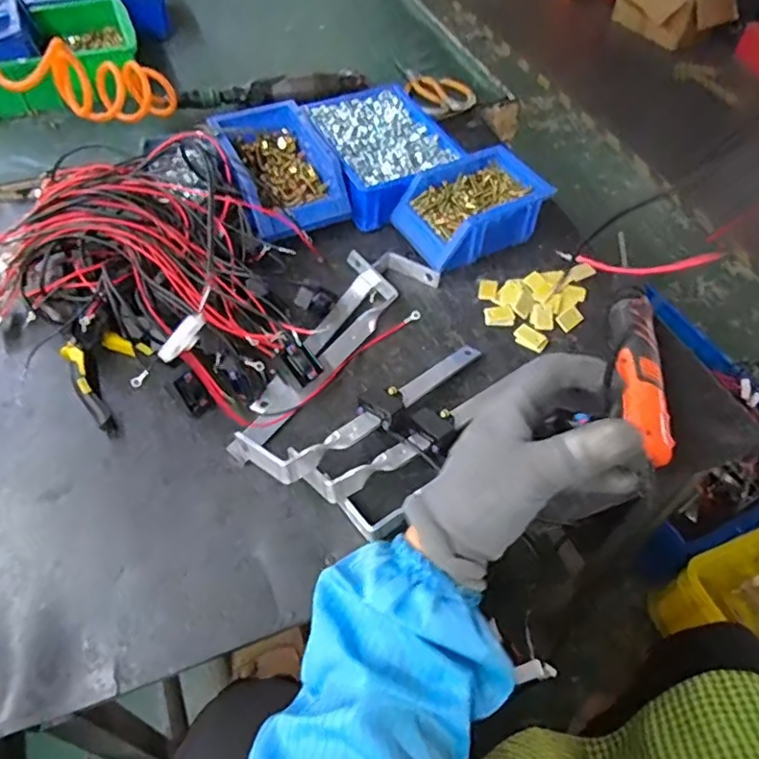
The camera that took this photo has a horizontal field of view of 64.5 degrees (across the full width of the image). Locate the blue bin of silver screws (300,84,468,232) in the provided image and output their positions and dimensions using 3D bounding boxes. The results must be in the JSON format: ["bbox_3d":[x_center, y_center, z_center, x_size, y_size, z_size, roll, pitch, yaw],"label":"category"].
[{"bbox_3d":[0.001,-0.290,0.766,0.149,0.059,0.205,-19,56,-16],"label":"blue bin of silver screws"}]

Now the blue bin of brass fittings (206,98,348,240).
[{"bbox_3d":[-0.122,-0.244,0.723,0.125,0.078,0.184,-18,56,-16],"label":"blue bin of brass fittings"}]

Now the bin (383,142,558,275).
[{"bbox_3d":[0.106,-0.194,0.695,0.151,0.076,0.110,-21,57,-18],"label":"bin"}]

